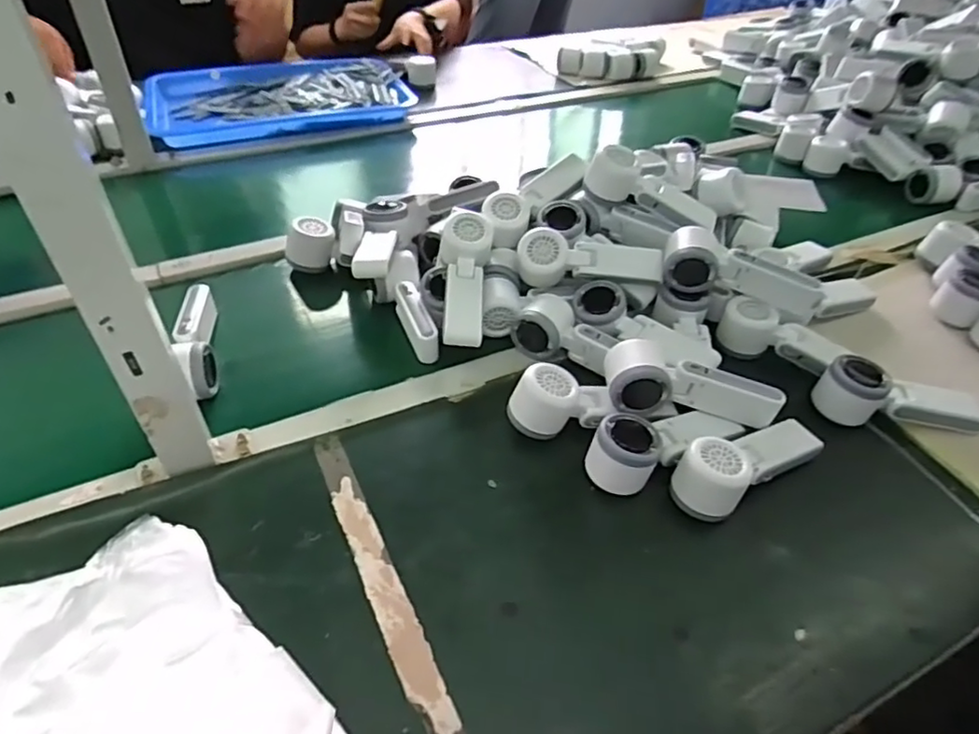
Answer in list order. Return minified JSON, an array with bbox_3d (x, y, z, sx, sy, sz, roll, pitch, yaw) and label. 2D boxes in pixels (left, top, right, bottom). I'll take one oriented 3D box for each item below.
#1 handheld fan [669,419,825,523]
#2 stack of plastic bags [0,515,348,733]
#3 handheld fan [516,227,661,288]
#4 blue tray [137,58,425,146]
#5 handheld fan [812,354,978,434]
[{"bbox_3d":[0.237,0.083,0.567,0.165,0.059,0.058,-24,49,-26],"label":"handheld fan"},{"bbox_3d":[-0.229,0.222,0.383,0.230,0.067,0.187,34,51,29],"label":"stack of plastic bags"},{"bbox_3d":[0.115,-0.122,0.707,0.164,0.048,0.047,4,43,1],"label":"handheld fan"},{"bbox_3d":[-0.400,-0.519,1.192,0.476,0.038,0.317,-11,45,-15],"label":"blue tray"},{"bbox_3d":[0.412,0.035,0.622,0.150,0.057,0.065,17,45,14],"label":"handheld fan"}]

